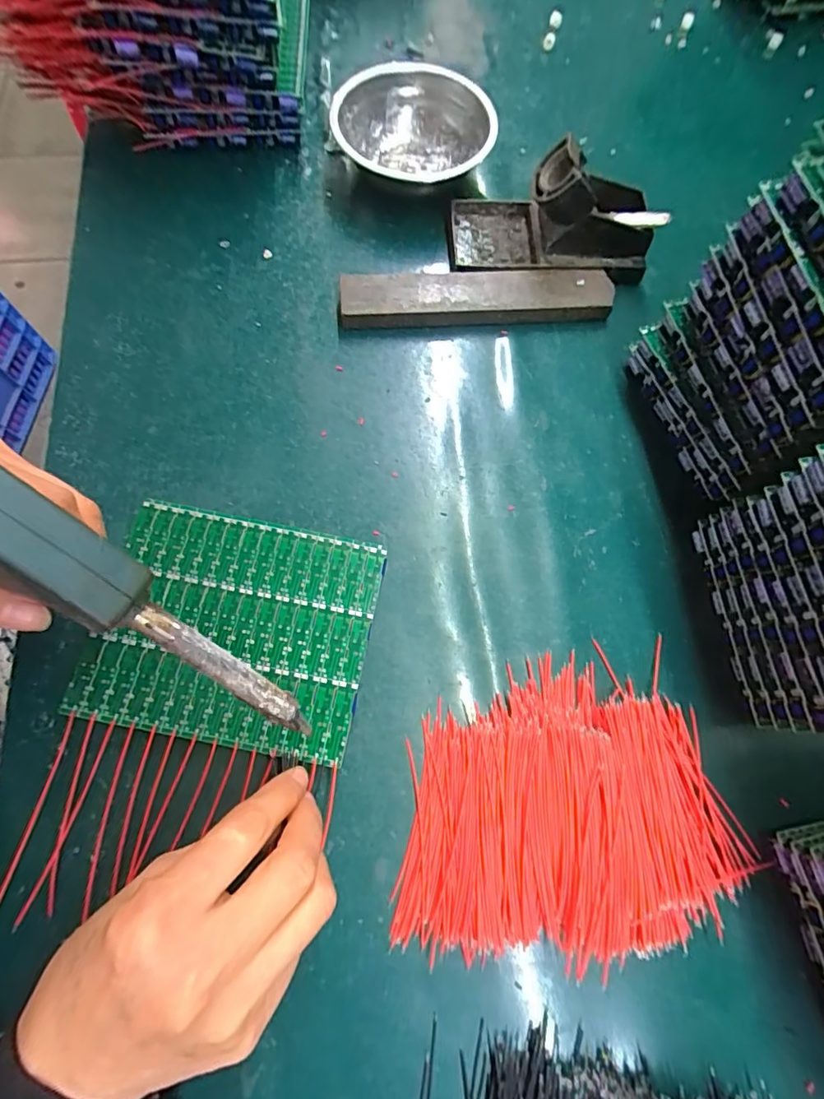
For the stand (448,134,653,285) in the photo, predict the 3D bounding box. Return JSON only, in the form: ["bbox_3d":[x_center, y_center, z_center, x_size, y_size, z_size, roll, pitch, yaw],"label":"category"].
[{"bbox_3d":[0.105,-0.252,0.366,0.150,0.068,0.075,-1,72,-3],"label":"stand"}]

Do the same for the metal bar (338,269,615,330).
[{"bbox_3d":[0.048,-0.188,0.363,0.199,0.023,0.035,-4,72,-4],"label":"metal bar"}]

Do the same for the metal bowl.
[{"bbox_3d":[-0.001,-0.342,0.399,0.123,0.047,0.121,1,72,-2],"label":"metal bowl"}]

